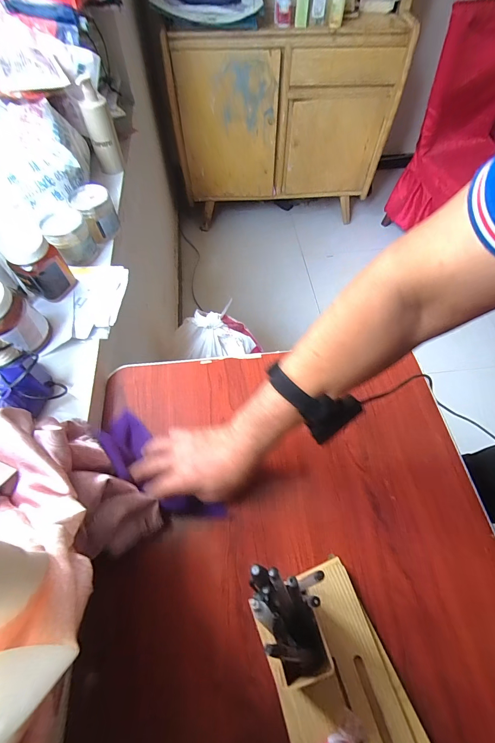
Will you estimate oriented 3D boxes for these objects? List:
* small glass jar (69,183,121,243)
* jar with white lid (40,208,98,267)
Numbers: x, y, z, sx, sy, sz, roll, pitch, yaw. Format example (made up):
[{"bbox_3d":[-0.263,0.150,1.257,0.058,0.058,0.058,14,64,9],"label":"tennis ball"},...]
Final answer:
[{"bbox_3d":[-0.312,-0.326,0.662,0.077,0.073,0.079,-26,63,-16],"label":"small glass jar"},{"bbox_3d":[-0.348,-0.262,0.628,0.079,0.071,0.095,-27,63,-16],"label":"jar with white lid"}]

